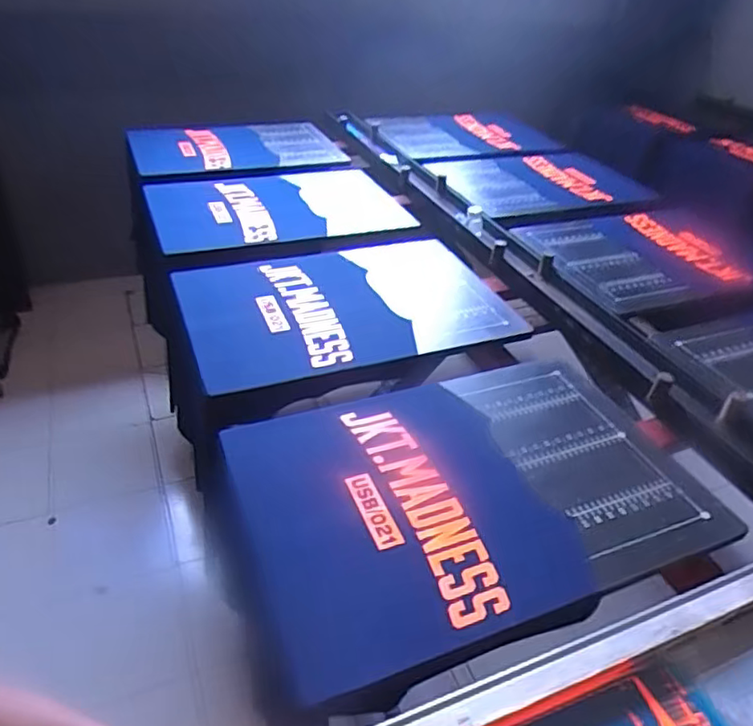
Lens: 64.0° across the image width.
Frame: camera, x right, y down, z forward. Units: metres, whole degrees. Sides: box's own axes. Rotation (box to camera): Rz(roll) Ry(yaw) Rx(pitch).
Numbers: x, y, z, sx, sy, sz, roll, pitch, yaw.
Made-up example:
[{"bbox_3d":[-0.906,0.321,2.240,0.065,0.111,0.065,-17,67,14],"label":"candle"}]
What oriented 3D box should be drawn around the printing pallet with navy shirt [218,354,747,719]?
[{"bbox_3d":[0.121,0.161,0.816,0.591,0.030,0.407,-14,39,-20],"label":"printing pallet with navy shirt"}]

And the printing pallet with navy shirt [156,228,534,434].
[{"bbox_3d":[-0.059,-0.108,1.155,0.652,0.047,0.426,-17,41,-24],"label":"printing pallet with navy shirt"}]

